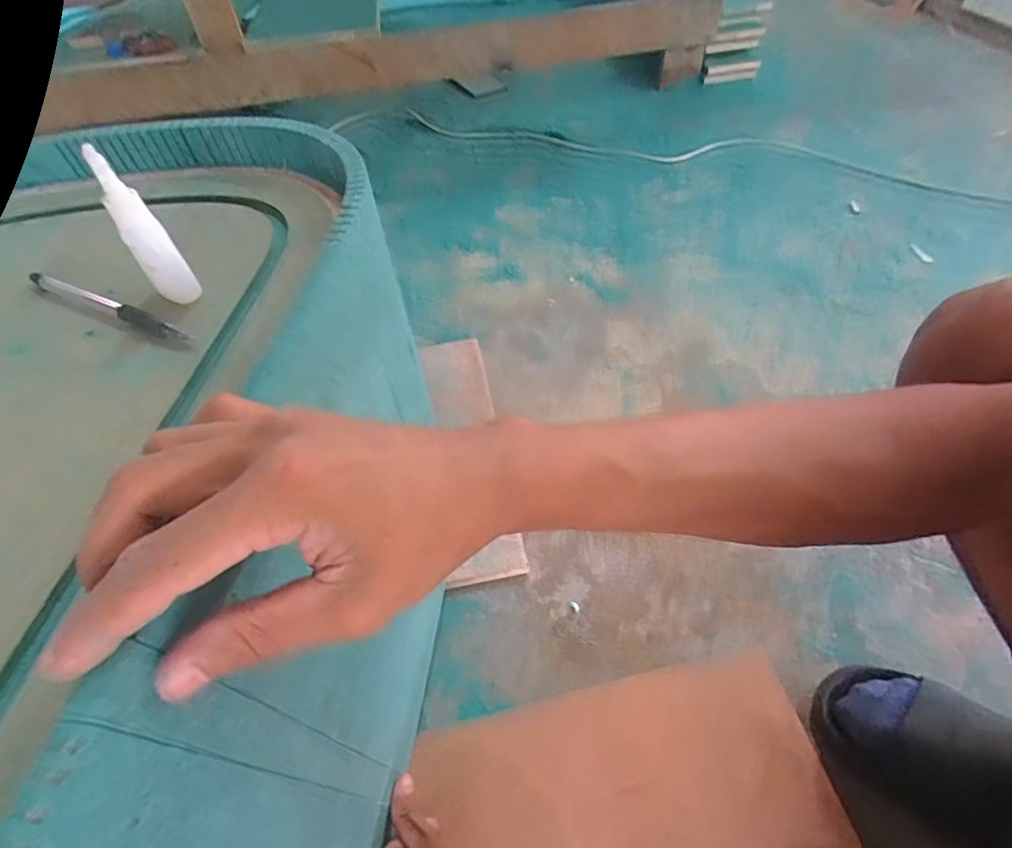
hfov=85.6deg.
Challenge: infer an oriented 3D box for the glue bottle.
[{"bbox_3d":[-0.196,-0.103,0.295,0.021,0.081,0.018,-32,58,-21],"label":"glue bottle"}]

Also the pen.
[{"bbox_3d":[-0.239,-0.072,0.325,0.138,0.007,0.010,22,56,18],"label":"pen"}]

